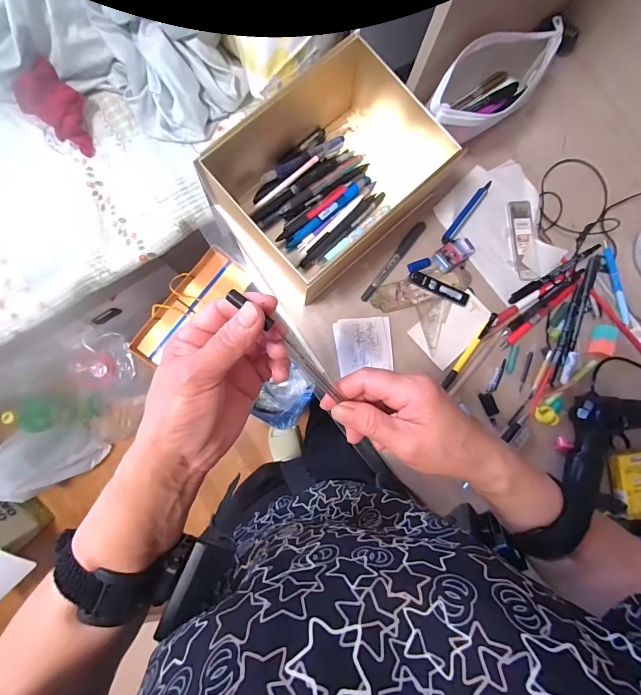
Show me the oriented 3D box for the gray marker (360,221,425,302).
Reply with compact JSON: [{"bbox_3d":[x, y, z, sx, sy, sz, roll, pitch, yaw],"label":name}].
[{"bbox_3d":[0.100,-0.119,0.486,0.015,0.010,0.135,38,84,-1],"label":"gray marker"}]

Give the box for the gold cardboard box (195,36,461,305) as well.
[{"bbox_3d":[0.001,-0.238,0.444,0.273,0.088,0.223,-41,90,-6],"label":"gold cardboard box"}]

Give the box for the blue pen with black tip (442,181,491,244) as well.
[{"bbox_3d":[0.204,-0.189,0.491,0.013,0.011,0.111,37,84,-1],"label":"blue pen with black tip"}]

